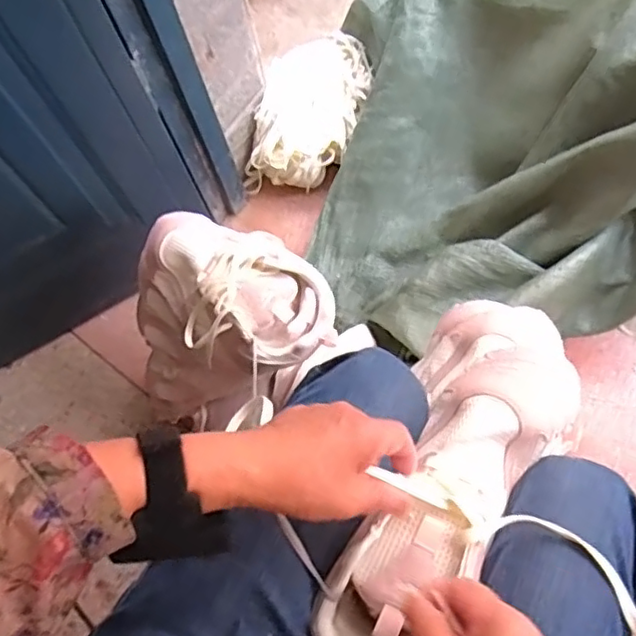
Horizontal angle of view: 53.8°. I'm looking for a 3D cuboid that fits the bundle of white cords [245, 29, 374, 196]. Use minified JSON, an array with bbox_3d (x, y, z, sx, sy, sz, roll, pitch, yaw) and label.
[{"bbox_3d":[-0.012,-0.331,1.043,0.167,0.127,0.239,17,71,12],"label":"bundle of white cords"}]

